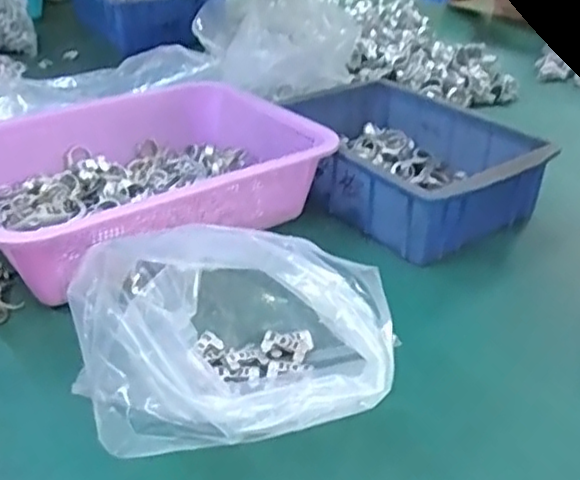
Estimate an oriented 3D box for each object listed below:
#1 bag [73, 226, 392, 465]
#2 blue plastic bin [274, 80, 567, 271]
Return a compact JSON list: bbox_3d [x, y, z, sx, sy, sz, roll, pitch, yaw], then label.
[{"bbox_3d":[-0.036,0.057,0.399,0.161,0.103,0.145,-7,32,-12],"label":"bag"},{"bbox_3d":[0.106,-0.076,0.651,0.175,0.078,0.238,-22,38,-33],"label":"blue plastic bin"}]

